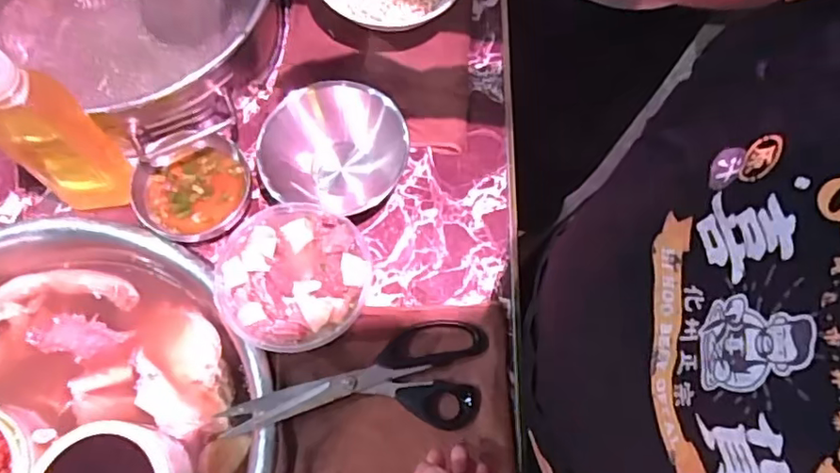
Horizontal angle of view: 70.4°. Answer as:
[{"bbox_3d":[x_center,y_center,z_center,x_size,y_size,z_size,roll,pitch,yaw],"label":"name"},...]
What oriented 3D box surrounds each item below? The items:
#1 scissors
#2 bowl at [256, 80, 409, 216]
[{"bbox_3d":[-0.056,0.135,0.559,0.238,0.019,0.095,-4,70,-4],"label":"scissors"},{"bbox_3d":[-0.089,-0.095,0.625,0.146,0.059,0.118,5,69,0],"label":"bowl"}]

